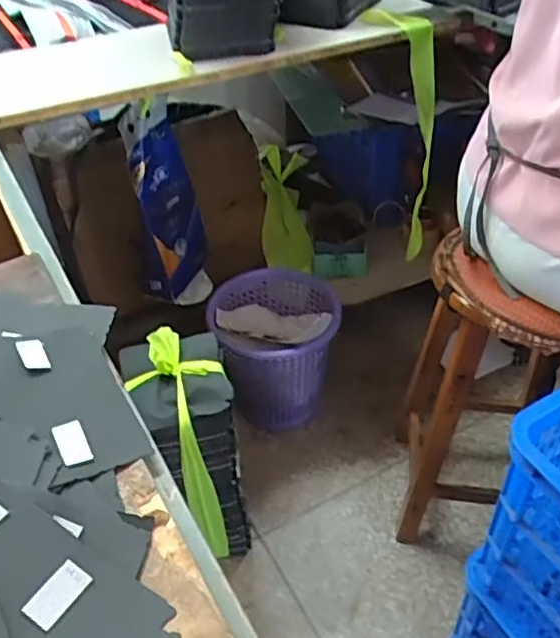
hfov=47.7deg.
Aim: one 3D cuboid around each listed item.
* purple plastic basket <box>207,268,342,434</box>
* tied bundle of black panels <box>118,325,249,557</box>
[{"bbox_3d":[-0.009,0.062,1.446,0.286,0.267,0.289,-4,42,-2],"label":"purple plastic basket"},{"bbox_3d":[-0.165,0.228,1.147,0.159,0.389,0.224,-11,42,-10],"label":"tied bundle of black panels"}]

